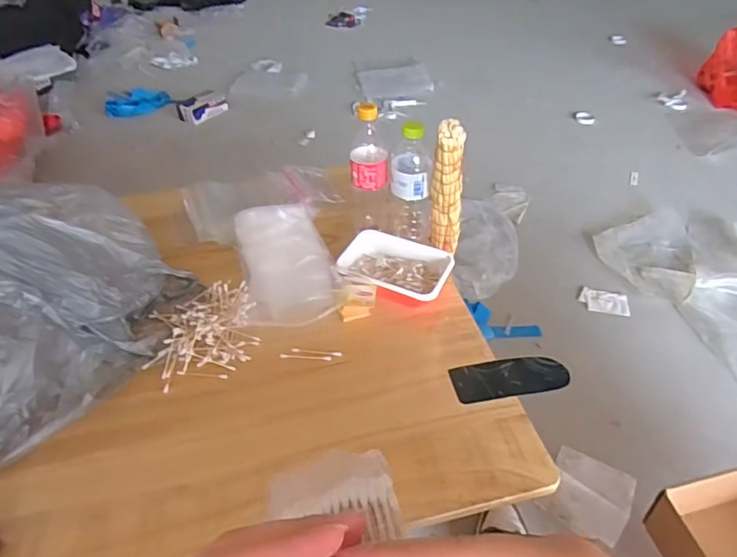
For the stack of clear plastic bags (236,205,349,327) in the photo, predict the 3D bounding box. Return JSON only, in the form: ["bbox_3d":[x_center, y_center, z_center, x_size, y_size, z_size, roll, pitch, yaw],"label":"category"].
[{"bbox_3d":[-0.135,-0.030,0.903,0.152,0.071,0.272,-10,42,-8],"label":"stack of clear plastic bags"}]

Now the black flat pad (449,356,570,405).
[{"bbox_3d":[0.200,0.139,0.756,0.167,0.008,0.067,-4,39,-10],"label":"black flat pad"}]

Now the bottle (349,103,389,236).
[{"bbox_3d":[0.000,-0.181,0.932,0.066,0.241,0.073,-7,42,-5],"label":"bottle"}]

